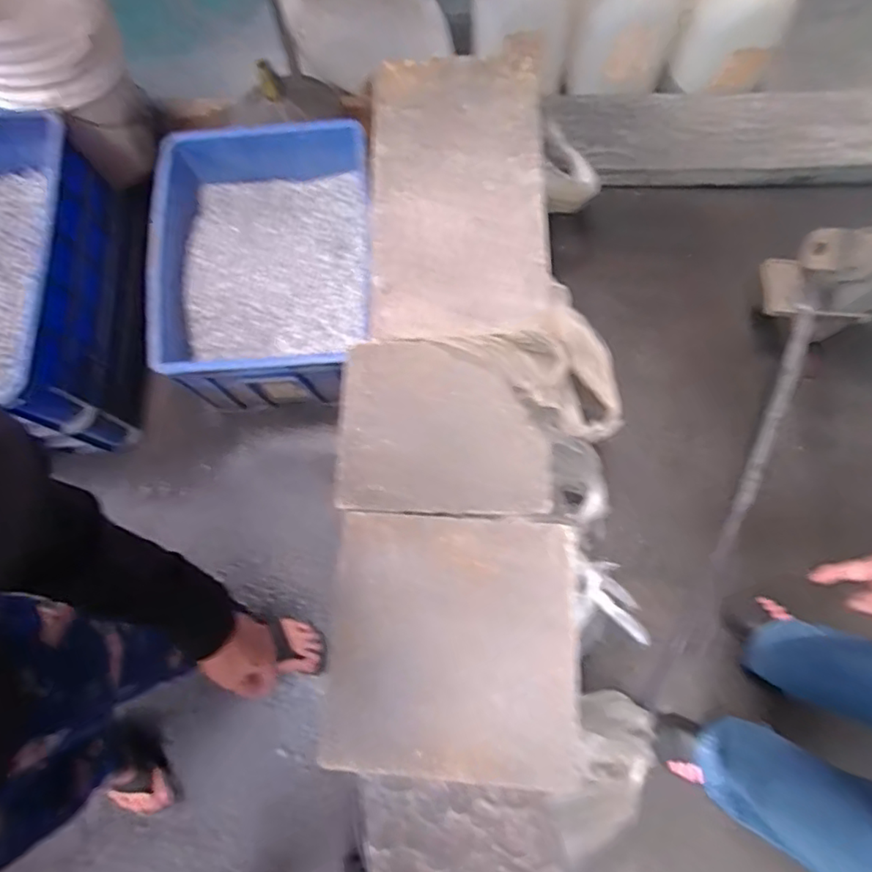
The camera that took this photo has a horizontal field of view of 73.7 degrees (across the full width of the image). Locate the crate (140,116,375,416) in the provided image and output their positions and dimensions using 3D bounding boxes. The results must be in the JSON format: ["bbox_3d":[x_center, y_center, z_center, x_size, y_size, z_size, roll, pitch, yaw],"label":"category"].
[{"bbox_3d":[-0.346,-0.346,1.276,0.420,0.273,0.547,-3,76,1],"label":"crate"}]

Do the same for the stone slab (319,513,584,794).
[{"bbox_3d":[0.026,0.305,0.857,0.361,0.039,0.363,3,76,3],"label":"stone slab"}]

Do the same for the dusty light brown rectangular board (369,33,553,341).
[{"bbox_3d":[0.043,-0.476,1.088,0.320,0.048,0.607,-2,76,1],"label":"dusty light brown rectangular board"}]

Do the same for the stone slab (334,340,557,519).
[{"bbox_3d":[0.014,-0.018,0.983,0.342,0.017,0.293,1,76,2],"label":"stone slab"}]

